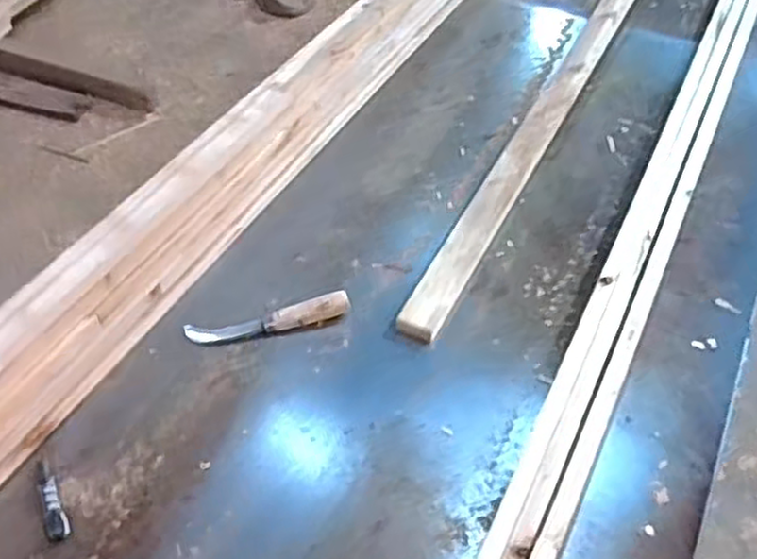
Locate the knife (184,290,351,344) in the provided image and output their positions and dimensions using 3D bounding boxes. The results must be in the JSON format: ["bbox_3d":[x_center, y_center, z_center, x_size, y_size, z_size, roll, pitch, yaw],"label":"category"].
[{"bbox_3d":[-0.119,0.048,0.819,0.178,0.031,0.027,-14,48,3],"label":"knife"}]

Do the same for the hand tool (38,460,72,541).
[{"bbox_3d":[-0.298,0.199,0.684,0.019,0.012,0.082,-19,51,-18],"label":"hand tool"}]

